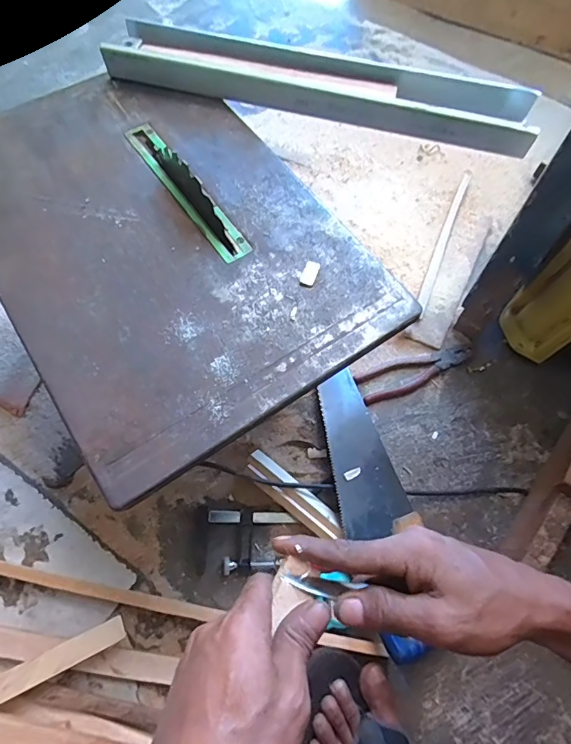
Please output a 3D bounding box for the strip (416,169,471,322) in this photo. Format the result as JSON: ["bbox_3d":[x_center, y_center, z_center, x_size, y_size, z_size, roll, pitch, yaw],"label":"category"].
[{"bbox_3d":[0.270,-0.230,0.760,0.019,0.010,0.320,21,69,10],"label":"strip"}]

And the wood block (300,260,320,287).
[{"bbox_3d":[0.024,-0.098,0.444,0.015,0.007,0.026,20,66,7],"label":"wood block"}]

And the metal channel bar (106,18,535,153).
[{"bbox_3d":[0.039,-0.349,0.536,0.493,0.037,0.088,15,66,5],"label":"metal channel bar"}]

